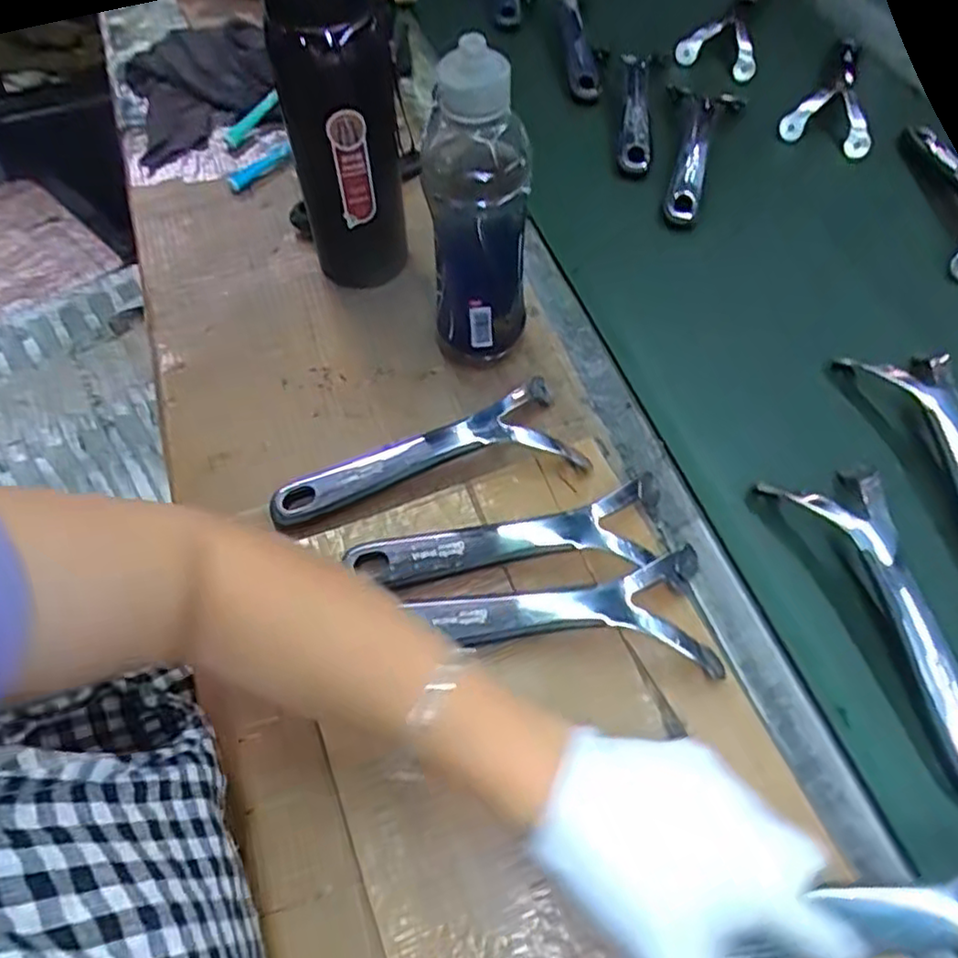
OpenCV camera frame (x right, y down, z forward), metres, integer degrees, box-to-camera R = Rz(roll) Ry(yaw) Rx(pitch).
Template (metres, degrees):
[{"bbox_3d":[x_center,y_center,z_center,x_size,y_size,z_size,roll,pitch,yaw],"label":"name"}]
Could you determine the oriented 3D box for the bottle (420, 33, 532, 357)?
[{"bbox_3d":[0.000,-0.166,0.468,0.058,0.219,0.055,-26,62,-16],"label":"bottle"}]

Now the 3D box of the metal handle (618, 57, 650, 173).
[{"bbox_3d":[0.165,-0.390,0.724,0.032,0.016,0.201,7,58,3],"label":"metal handle"}]

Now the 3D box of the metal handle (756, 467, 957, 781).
[{"bbox_3d":[0.273,0.080,0.428,0.081,0.037,0.219,-17,60,-11],"label":"metal handle"}]

